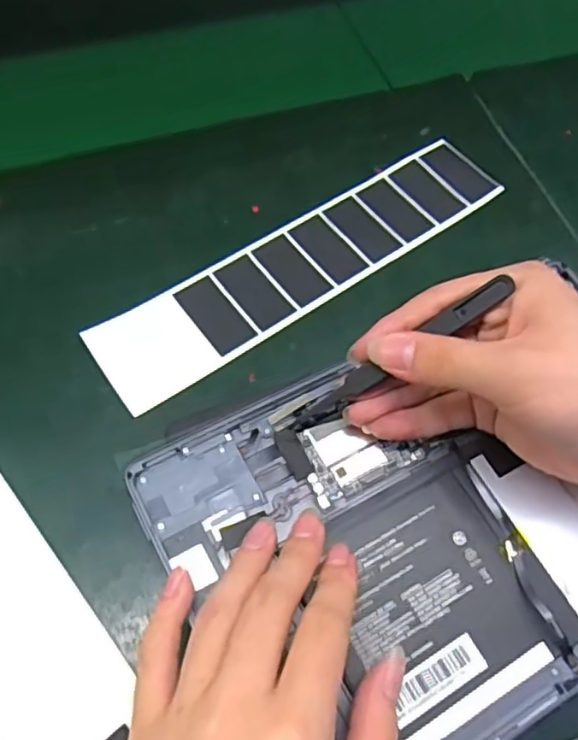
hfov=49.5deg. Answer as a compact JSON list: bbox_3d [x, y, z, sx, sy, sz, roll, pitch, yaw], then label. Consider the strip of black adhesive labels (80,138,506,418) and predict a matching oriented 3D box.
[{"bbox_3d":[0.012,-0.065,0.369,0.263,0.005,0.057,-33,68,-18],"label":"strip of black adhesive labels"}]

